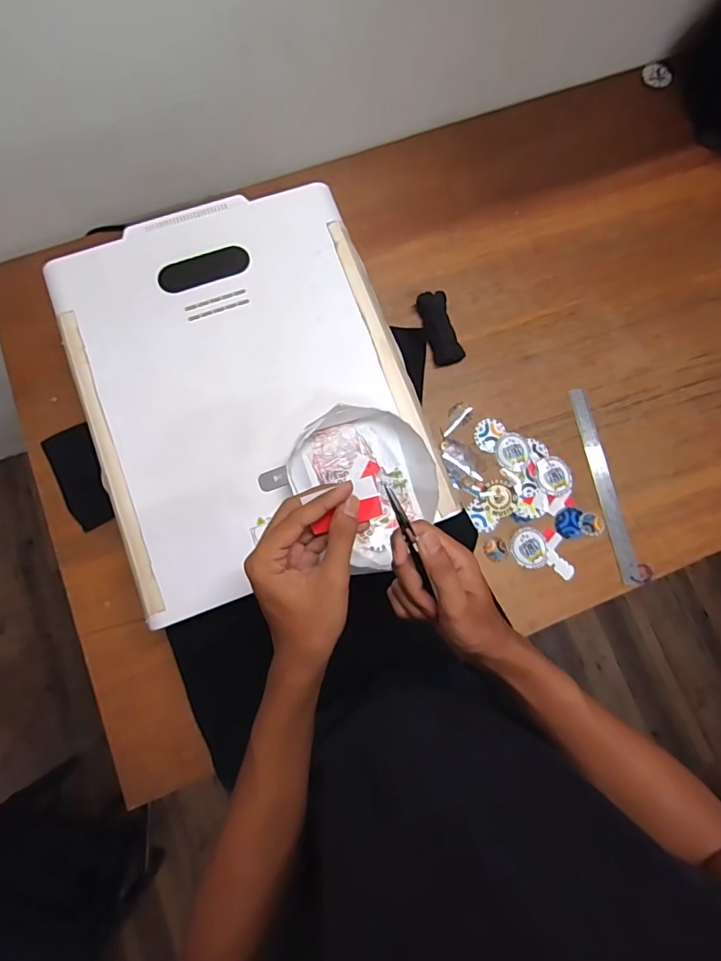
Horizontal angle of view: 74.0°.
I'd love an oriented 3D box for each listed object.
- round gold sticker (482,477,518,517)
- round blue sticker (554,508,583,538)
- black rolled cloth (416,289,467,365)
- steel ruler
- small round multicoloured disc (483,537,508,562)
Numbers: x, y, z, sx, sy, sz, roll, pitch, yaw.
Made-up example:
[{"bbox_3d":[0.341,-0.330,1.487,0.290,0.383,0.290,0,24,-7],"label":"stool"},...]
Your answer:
[{"bbox_3d":[0.222,0.027,0.764,0.057,0.004,0.059,0,79,-1],"label":"round gold sticker"},{"bbox_3d":[0.331,0.067,0.760,0.043,0.004,0.048,5,79,0],"label":"round blue sticker"},{"bbox_3d":[0.135,-0.255,0.804,0.047,0.027,0.126,-16,80,-4],"label":"black rolled cloth"},{"bbox_3d":[0.394,0.004,0.770,0.032,0.008,0.314,-11,79,-3],"label":"steel ruler"},{"bbox_3d":[0.212,0.108,0.748,0.036,0.004,0.036,0,79,-1],"label":"small round multicoloured disc"}]

